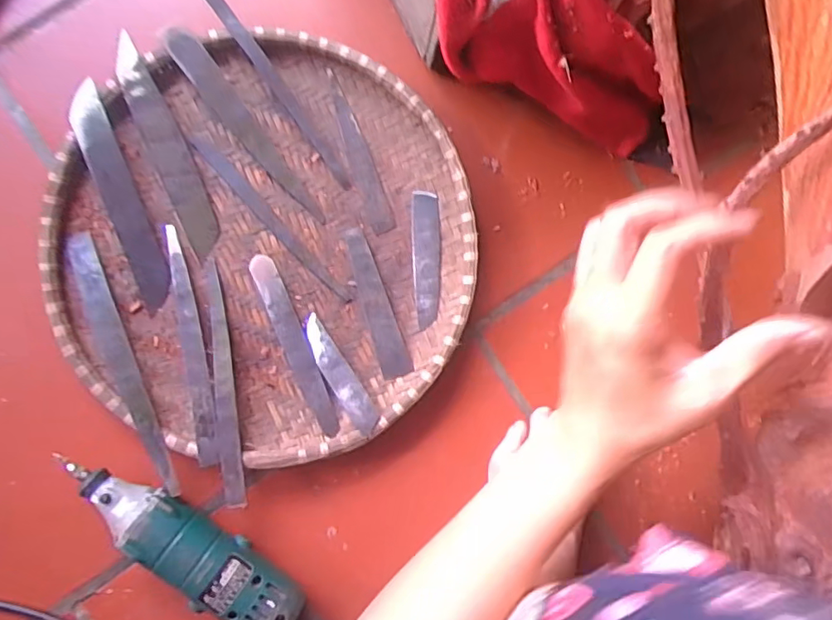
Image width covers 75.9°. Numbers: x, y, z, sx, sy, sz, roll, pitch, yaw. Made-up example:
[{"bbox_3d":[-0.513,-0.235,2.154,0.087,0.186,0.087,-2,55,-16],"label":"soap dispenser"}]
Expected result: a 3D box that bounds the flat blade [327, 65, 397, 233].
[{"bbox_3d":[-0.048,-0.130,0.448,0.020,0.004,0.134,-19,95,0],"label":"flat blade"}]

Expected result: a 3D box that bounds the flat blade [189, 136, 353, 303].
[{"bbox_3d":[-0.120,-0.074,0.444,0.019,0.008,0.178,-40,93,-4],"label":"flat blade"}]

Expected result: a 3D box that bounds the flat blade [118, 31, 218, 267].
[{"bbox_3d":[-0.196,-0.127,0.428,0.029,0.007,0.169,-22,99,-11],"label":"flat blade"}]

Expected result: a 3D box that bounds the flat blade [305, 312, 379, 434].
[{"bbox_3d":[-0.065,0.053,0.442,0.021,0.009,0.107,-32,78,-1],"label":"flat blade"}]

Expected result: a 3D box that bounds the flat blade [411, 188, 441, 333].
[{"bbox_3d":[0.009,-0.042,0.448,0.024,0.004,0.112,0,90,-5],"label":"flat blade"}]

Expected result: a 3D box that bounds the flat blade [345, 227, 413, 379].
[{"bbox_3d":[-0.034,-0.005,0.448,0.024,0.004,0.128,-18,91,-4],"label":"flat blade"}]

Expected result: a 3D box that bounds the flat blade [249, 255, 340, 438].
[{"bbox_3d":[-0.099,0.030,0.442,0.021,0.006,0.157,-22,92,-4],"label":"flat blade"}]

